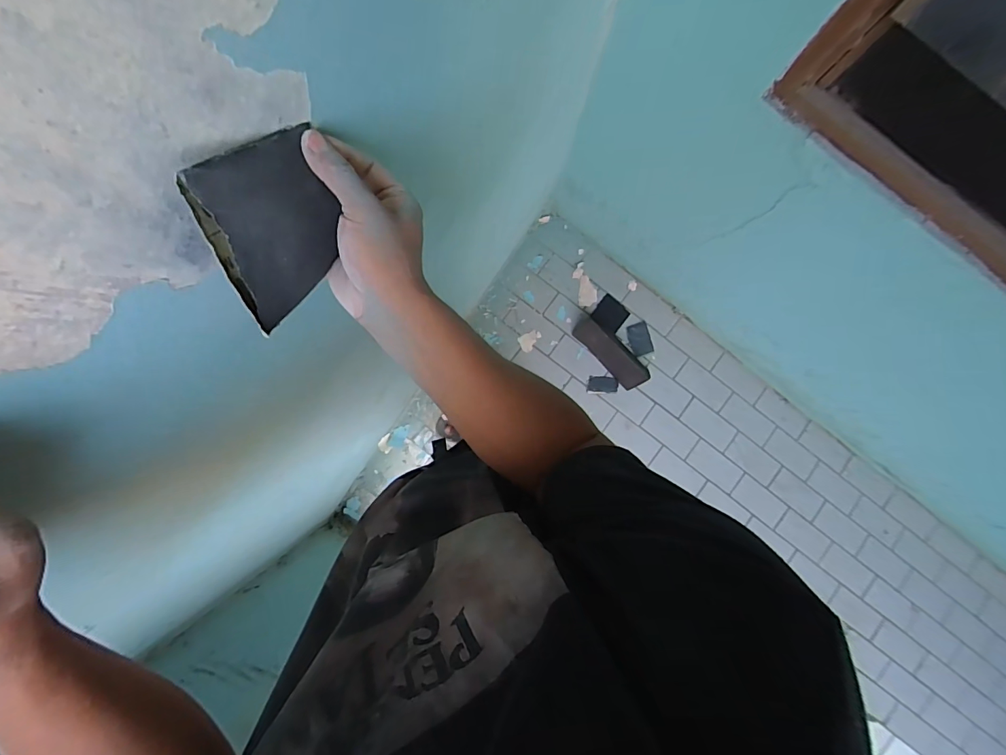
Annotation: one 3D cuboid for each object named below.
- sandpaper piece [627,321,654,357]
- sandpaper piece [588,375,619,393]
[{"bbox_3d":[0.491,-0.137,1.592,0.082,0.010,0.114,-18,91,1],"label":"sandpaper piece"},{"bbox_3d":[0.353,0.024,1.573,0.106,0.006,0.054,5,94,1],"label":"sandpaper piece"}]

